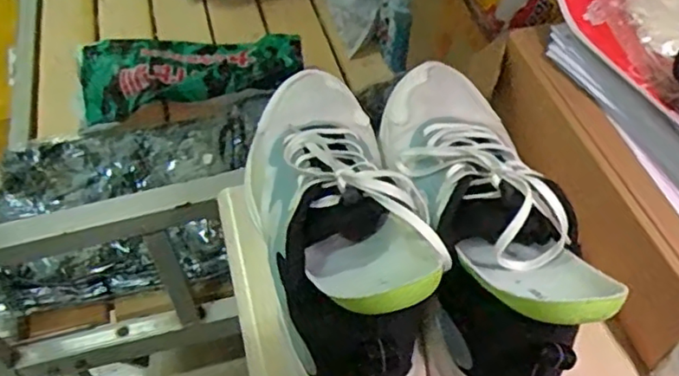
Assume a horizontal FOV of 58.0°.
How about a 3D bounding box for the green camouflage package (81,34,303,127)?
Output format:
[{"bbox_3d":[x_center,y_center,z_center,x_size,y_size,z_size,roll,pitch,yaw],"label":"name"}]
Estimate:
[{"bbox_3d":[-0.247,-0.196,1.000,0.363,0.065,0.178,-5,51,-4],"label":"green camouflage package"}]

